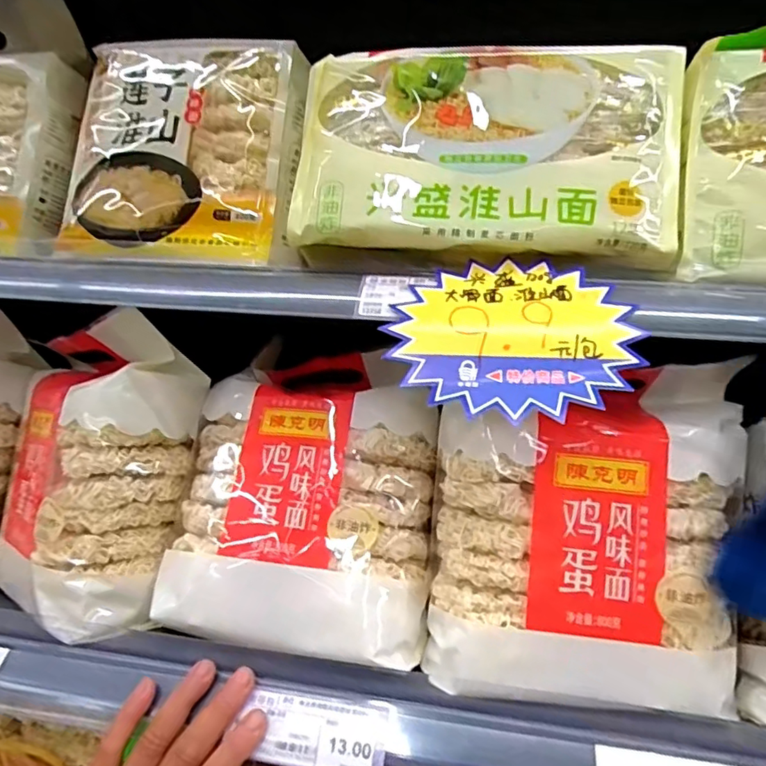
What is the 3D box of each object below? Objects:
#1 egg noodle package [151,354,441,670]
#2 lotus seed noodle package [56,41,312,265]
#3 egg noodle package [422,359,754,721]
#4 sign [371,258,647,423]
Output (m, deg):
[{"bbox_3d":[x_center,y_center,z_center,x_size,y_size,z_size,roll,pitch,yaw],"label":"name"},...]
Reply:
[{"bbox_3d":[-0.061,0.082,0.404,0.189,0.185,0.078,4,-5,9],"label":"egg noodle package"},{"bbox_3d":[-0.157,-0.175,0.425,0.190,0.168,0.048,4,-5,14],"label":"lotus seed noodle package"},{"bbox_3d":[0.133,0.094,0.365,0.201,0.197,0.068,4,-5,7],"label":"egg noodle package"},{"bbox_3d":[0.075,-0.028,0.322,0.134,0.105,0.005,11,-28,12],"label":"sign"}]

